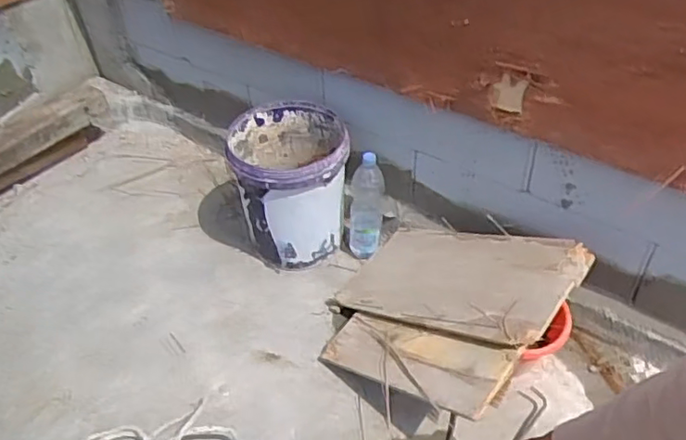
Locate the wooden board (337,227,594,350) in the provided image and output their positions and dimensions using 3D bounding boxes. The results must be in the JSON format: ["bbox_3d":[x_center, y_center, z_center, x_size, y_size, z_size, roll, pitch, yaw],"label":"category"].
[{"bbox_3d":[0.248,0.125,1.402,0.567,0.032,0.291,3,41,48],"label":"wooden board"}]

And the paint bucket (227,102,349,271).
[{"bbox_3d":[-0.134,-0.086,1.638,0.277,0.360,0.288,-2,43,2],"label":"paint bucket"}]

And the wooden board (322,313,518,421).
[{"bbox_3d":[0.140,0.290,1.290,0.453,0.022,0.150,4,48,46],"label":"wooden board"}]

